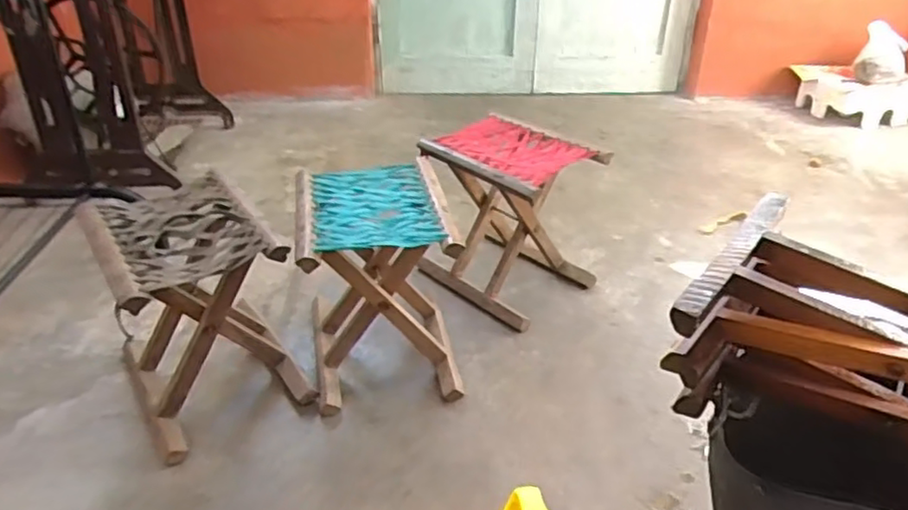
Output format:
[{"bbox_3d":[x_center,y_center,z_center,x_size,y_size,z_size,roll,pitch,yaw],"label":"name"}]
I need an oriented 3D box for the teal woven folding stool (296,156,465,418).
[{"bbox_3d":[-0.130,0.047,1.134,0.235,0.300,0.292,-7,33,-10],"label":"teal woven folding stool"}]

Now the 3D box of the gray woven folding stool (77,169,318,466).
[{"bbox_3d":[-0.412,0.081,1.048,0.237,0.312,0.313,-23,39,-32],"label":"gray woven folding stool"}]

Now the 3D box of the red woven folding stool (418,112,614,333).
[{"bbox_3d":[0.109,-0.074,1.330,0.284,0.299,0.251,26,40,35],"label":"red woven folding stool"}]

